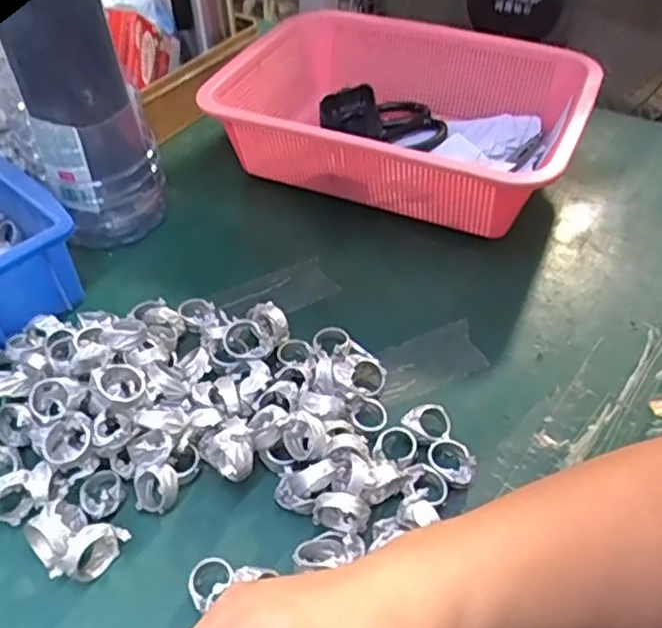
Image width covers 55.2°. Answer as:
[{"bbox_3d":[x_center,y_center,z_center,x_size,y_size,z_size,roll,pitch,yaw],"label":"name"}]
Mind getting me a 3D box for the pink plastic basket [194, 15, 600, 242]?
[{"bbox_3d":[0.069,-0.173,0.559,0.289,0.089,0.221,20,48,19],"label":"pink plastic basket"}]

